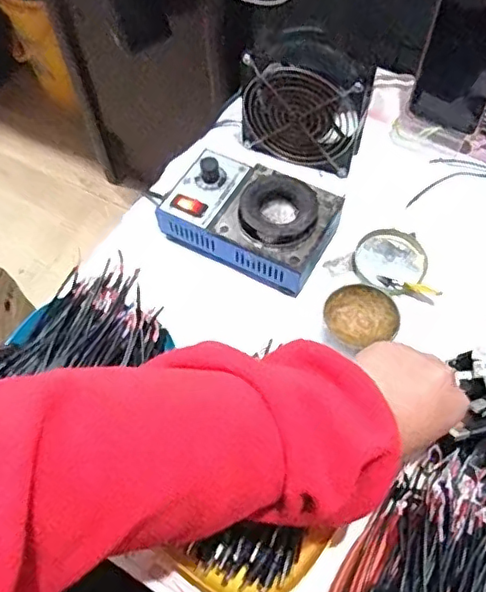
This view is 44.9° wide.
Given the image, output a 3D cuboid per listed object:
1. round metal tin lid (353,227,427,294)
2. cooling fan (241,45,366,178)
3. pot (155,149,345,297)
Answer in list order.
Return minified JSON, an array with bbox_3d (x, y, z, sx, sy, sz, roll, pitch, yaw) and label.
[{"bbox_3d":[0.140,-0.035,0.552,0.065,0.015,0.065,-1,60,2],"label":"round metal tin lid"},{"bbox_3d":[0.059,-0.185,0.577,0.117,0.112,0.050,21,63,14],"label":"cooling fan"},{"bbox_3d":[0.004,-0.077,0.545,0.149,0.055,0.097,24,63,15],"label":"pot"}]

